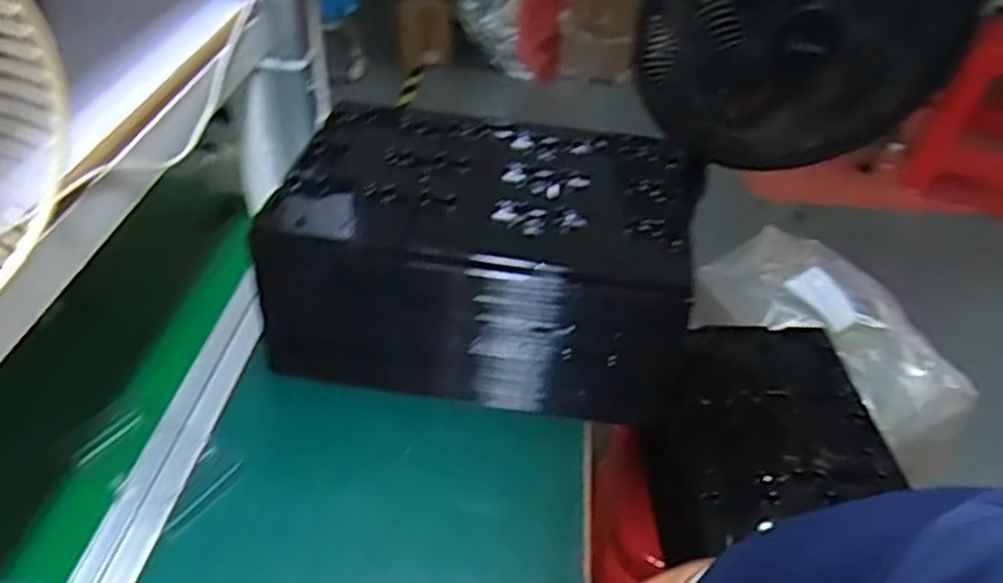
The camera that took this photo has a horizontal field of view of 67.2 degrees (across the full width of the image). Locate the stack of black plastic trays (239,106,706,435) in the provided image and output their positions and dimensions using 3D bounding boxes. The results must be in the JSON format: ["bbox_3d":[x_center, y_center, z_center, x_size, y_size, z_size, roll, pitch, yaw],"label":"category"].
[{"bbox_3d":[-0.020,-0.035,0.678,0.326,0.147,0.229,8,39,2],"label":"stack of black plastic trays"}]

